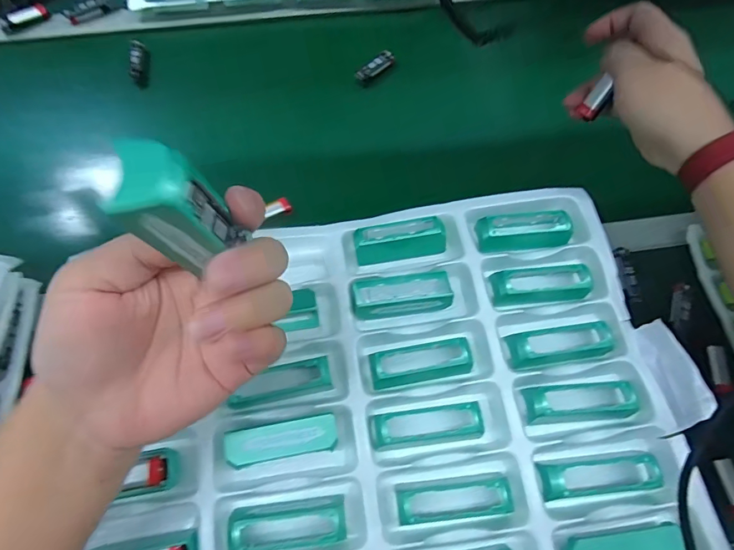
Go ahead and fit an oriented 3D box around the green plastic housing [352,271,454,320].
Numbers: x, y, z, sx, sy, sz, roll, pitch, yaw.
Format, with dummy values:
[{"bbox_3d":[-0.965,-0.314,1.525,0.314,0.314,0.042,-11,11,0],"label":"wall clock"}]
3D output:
[{"bbox_3d":[0.029,0.018,0.368,0.079,0.024,0.034,-7,68,-3],"label":"green plastic housing"}]

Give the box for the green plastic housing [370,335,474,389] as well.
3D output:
[{"bbox_3d":[0.041,0.067,0.340,0.077,0.013,0.028,-10,68,-4],"label":"green plastic housing"}]

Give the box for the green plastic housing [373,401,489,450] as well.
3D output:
[{"bbox_3d":[0.043,0.110,0.322,0.079,0.015,0.024,-6,68,-3],"label":"green plastic housing"}]

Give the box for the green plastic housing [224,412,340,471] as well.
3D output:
[{"bbox_3d":[-0.060,0.120,0.322,0.077,0.020,0.025,-9,68,-4],"label":"green plastic housing"}]

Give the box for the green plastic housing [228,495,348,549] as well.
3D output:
[{"bbox_3d":[-0.052,0.170,0.301,0.080,0.026,0.027,0,69,-13],"label":"green plastic housing"}]

